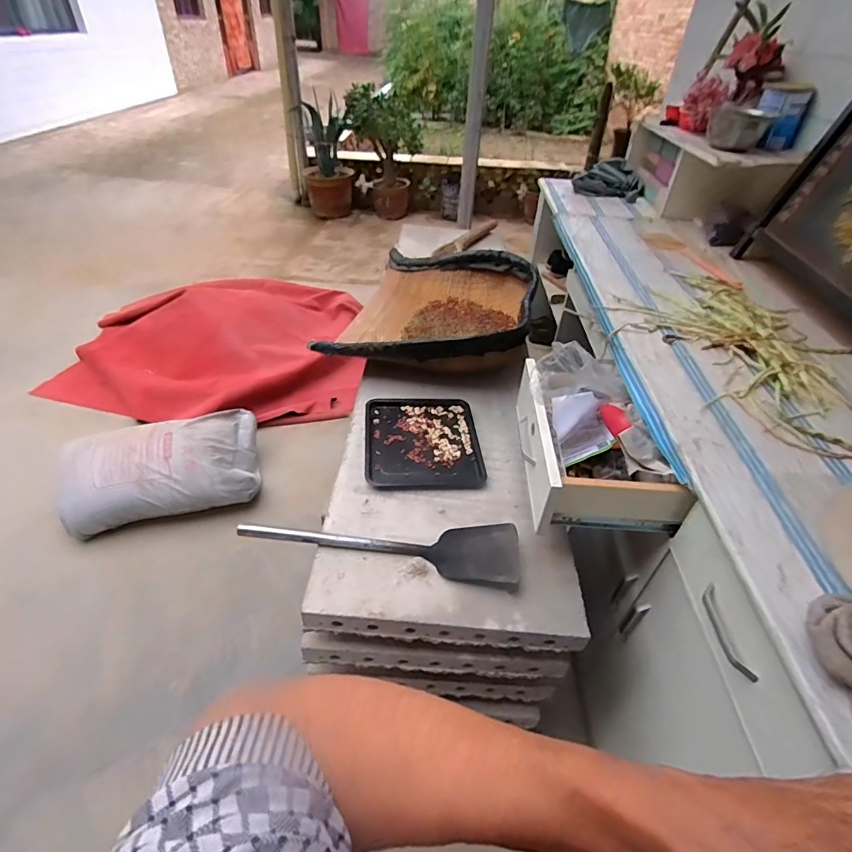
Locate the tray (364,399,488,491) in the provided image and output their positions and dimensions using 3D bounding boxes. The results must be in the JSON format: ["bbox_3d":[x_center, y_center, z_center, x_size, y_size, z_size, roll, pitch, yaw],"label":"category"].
[{"bbox_3d":[-0.008,0.031,1.131,0.268,0.024,0.293,0,42,-4],"label":"tray"}]

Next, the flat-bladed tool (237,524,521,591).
[{"bbox_3d":[-0.081,0.209,0.903,0.516,0.039,0.118,8,42,5],"label":"flat-bladed tool"}]

